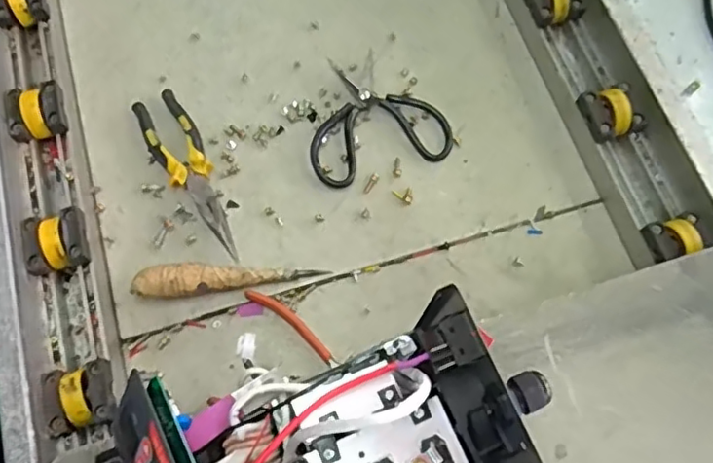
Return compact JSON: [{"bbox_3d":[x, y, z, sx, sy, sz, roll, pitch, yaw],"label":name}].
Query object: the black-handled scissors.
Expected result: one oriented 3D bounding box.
[{"bbox_3d":[0.016,-0.128,0.656,0.150,0.010,0.142,-15,69,-7],"label":"black-handled scissors"}]

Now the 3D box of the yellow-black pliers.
[{"bbox_3d":[-0.174,-0.060,0.623,0.051,0.020,0.202,-24,71,-10],"label":"yellow-black pliers"}]

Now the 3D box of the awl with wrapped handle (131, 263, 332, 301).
[{"bbox_3d":[-0.122,0.048,0.582,0.176,0.030,0.030,-1,68,-2],"label":"awl with wrapped handle"}]

